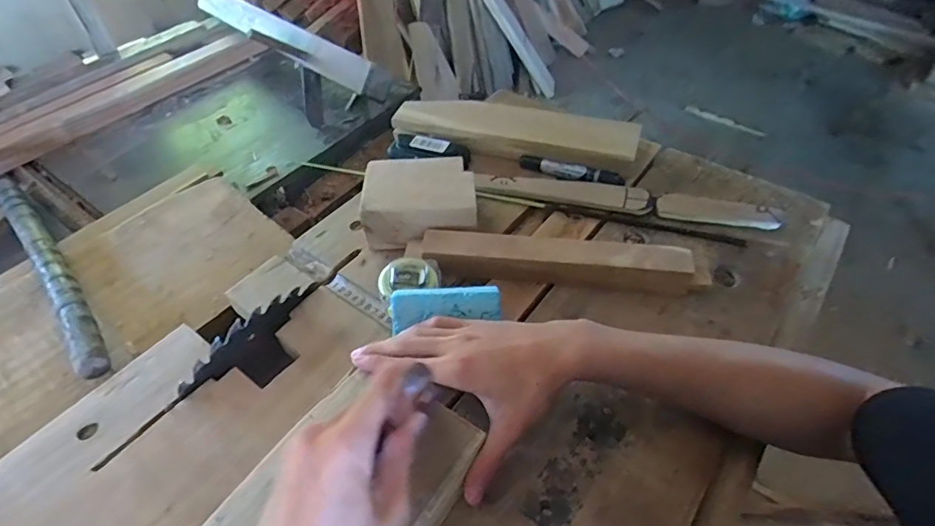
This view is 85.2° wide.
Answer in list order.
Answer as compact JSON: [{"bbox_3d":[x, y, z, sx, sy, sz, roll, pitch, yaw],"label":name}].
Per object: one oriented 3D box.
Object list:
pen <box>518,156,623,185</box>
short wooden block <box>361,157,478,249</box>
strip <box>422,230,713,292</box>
[{"bbox_3d":[0.131,-0.118,0.653,0.133,0.021,0.021,19,52,18],"label":"pen"},{"bbox_3d":[-0.055,-0.067,0.584,0.126,0.069,0.093,-5,49,-2],"label":"short wooden block"},{"bbox_3d":[0.096,-0.001,0.542,0.305,0.041,0.048,4,49,5],"label":"strip"}]

